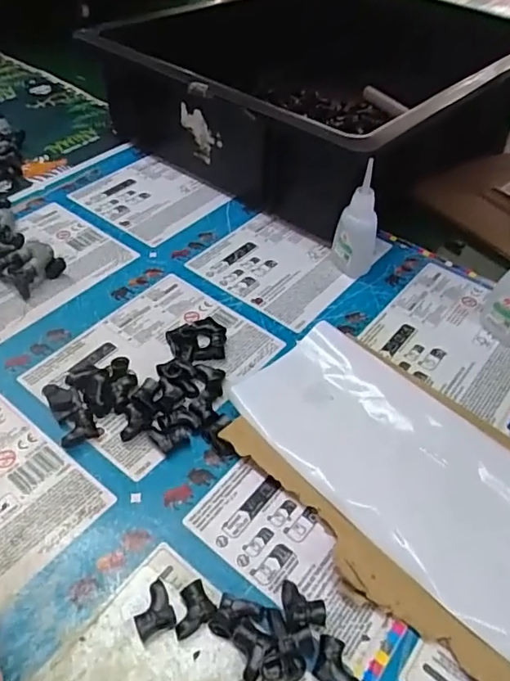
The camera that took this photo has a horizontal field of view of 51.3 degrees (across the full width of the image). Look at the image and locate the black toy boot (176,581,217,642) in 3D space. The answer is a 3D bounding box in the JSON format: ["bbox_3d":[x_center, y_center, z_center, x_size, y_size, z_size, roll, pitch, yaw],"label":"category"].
[{"bbox_3d":[-0.028,0.119,0.237,0.019,0.010,0.017,-21,52,-21],"label":"black toy boot"}]

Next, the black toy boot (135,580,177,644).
[{"bbox_3d":[-0.046,0.119,0.235,0.017,0.010,0.020,-18,51,-19],"label":"black toy boot"}]

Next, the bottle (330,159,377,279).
[{"bbox_3d":[0.074,-0.085,0.380,0.030,0.084,0.022,14,48,9],"label":"bottle"}]

